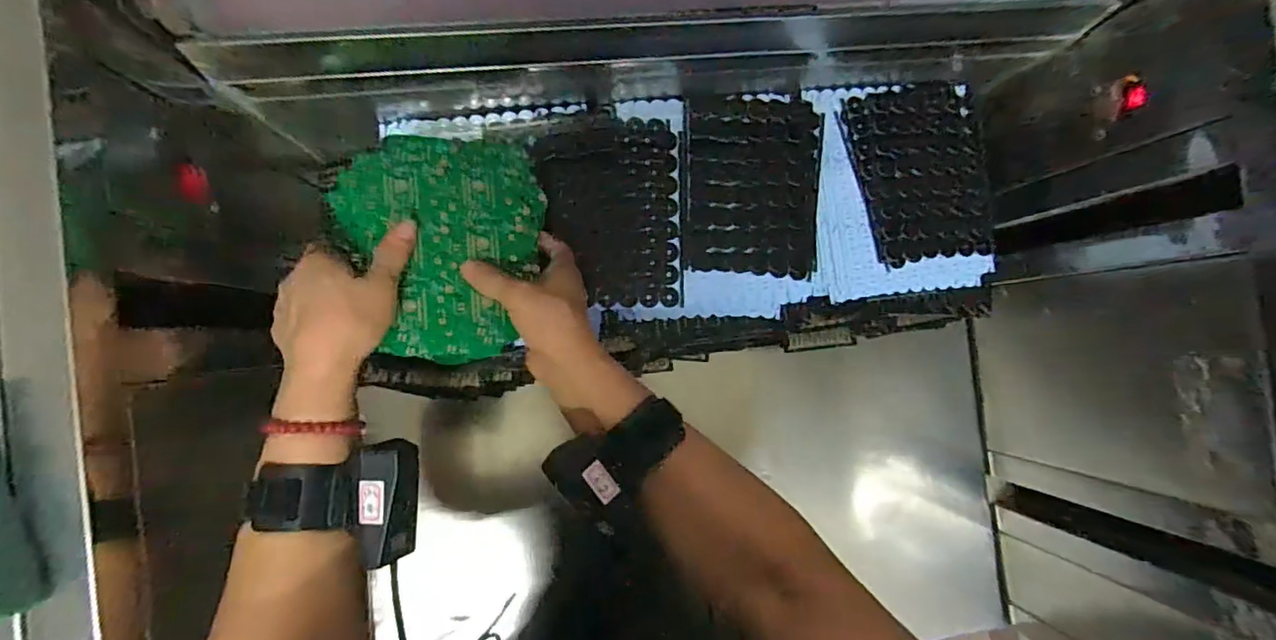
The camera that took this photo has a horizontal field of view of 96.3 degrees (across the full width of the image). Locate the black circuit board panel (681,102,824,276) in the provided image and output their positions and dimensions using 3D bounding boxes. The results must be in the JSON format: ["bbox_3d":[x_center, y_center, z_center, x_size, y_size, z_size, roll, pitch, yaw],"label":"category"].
[{"bbox_3d":[0.104,-0.122,0.520,0.127,0.011,0.158,3,88,-8],"label":"black circuit board panel"}]

